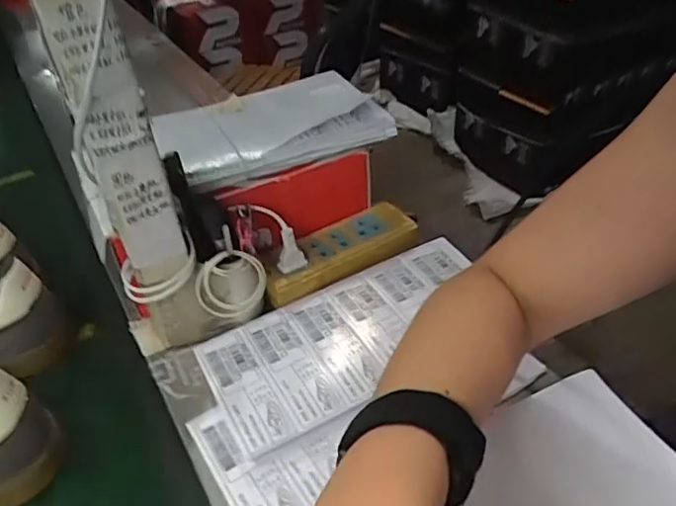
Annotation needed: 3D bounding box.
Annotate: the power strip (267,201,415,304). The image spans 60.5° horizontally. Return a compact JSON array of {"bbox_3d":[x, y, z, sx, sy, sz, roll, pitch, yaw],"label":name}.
[{"bbox_3d":[0.000,-0.006,0.527,0.148,0.024,0.051,-24,45,-23],"label":"power strip"}]

